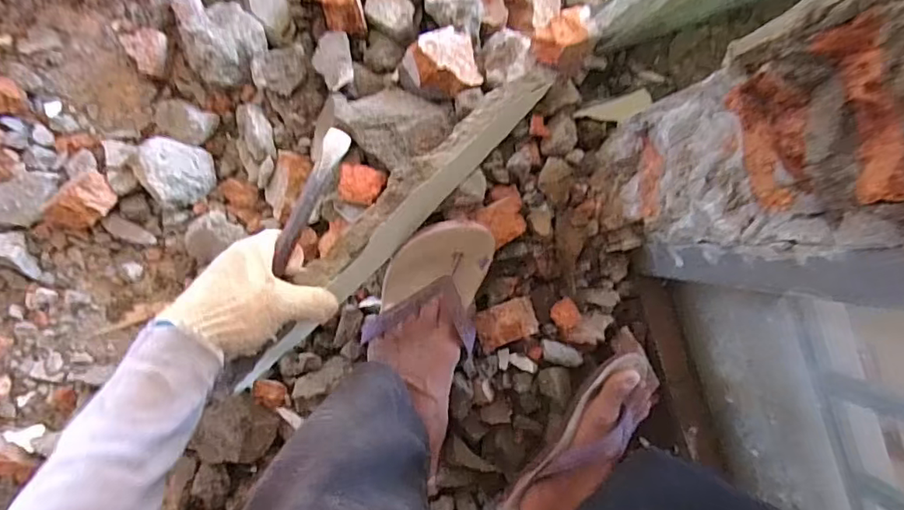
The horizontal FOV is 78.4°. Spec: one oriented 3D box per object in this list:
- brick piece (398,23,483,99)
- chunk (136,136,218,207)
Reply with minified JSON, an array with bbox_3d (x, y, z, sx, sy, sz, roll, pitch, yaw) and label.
[{"bbox_3d":[-0.012,-0.206,0.619,0.083,0.056,0.077,0,92,-3],"label":"brick piece"},{"bbox_3d":[-0.329,-0.097,0.659,0.085,0.052,0.075,16,91,-4],"label":"chunk"}]

